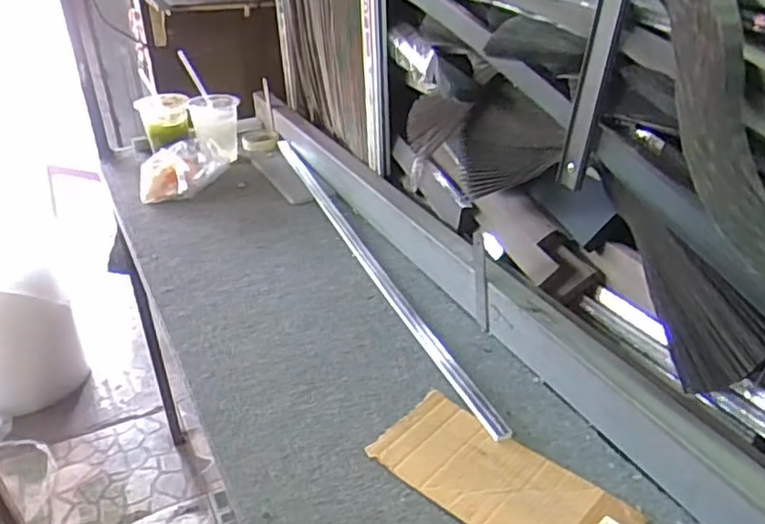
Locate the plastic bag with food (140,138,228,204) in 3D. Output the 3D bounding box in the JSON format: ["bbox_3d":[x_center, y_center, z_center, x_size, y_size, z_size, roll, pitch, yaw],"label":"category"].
[{"bbox_3d":[-0.431,-0.202,1.393,0.186,0.059,0.167,-11,32,-16],"label":"plastic bag with food"}]

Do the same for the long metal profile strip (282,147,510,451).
[{"bbox_3d":[-0.050,-0.053,1.172,0.032,0.011,1.038,-12,32,-17],"label":"long metal profile strip"}]

